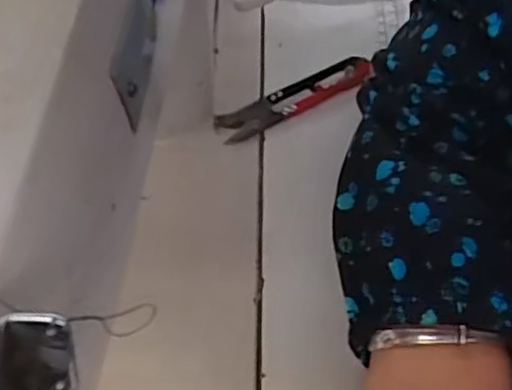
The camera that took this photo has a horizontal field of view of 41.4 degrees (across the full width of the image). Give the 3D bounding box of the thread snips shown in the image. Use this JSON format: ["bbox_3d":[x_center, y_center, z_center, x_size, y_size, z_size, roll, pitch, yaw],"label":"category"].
[{"bbox_3d":[0.025,-0.061,0.424,0.105,0.010,0.024,-26,60,-20],"label":"thread snips"}]

